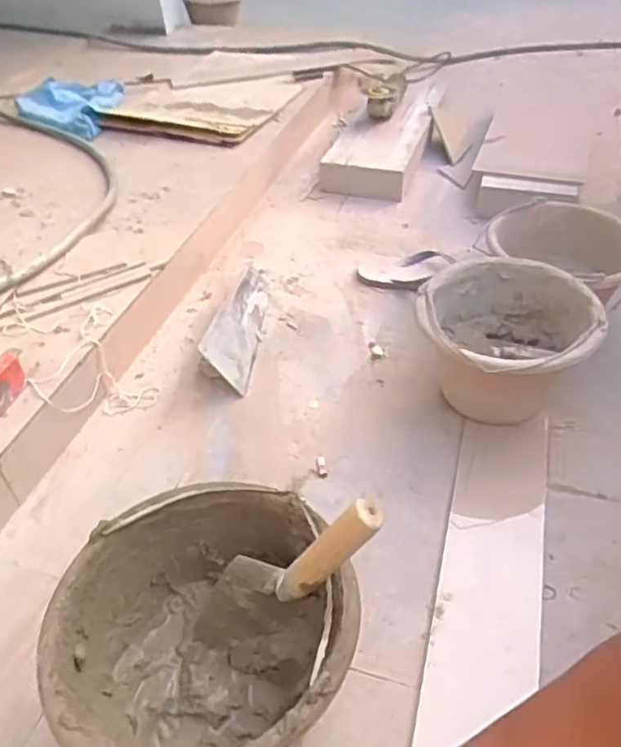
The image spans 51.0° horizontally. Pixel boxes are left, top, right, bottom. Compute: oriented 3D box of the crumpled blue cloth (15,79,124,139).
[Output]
[{"bbox_3d":[-0.600,-0.642,1.564,0.242,0.042,0.233,3,43,8],"label":"crumpled blue cloth"}]

